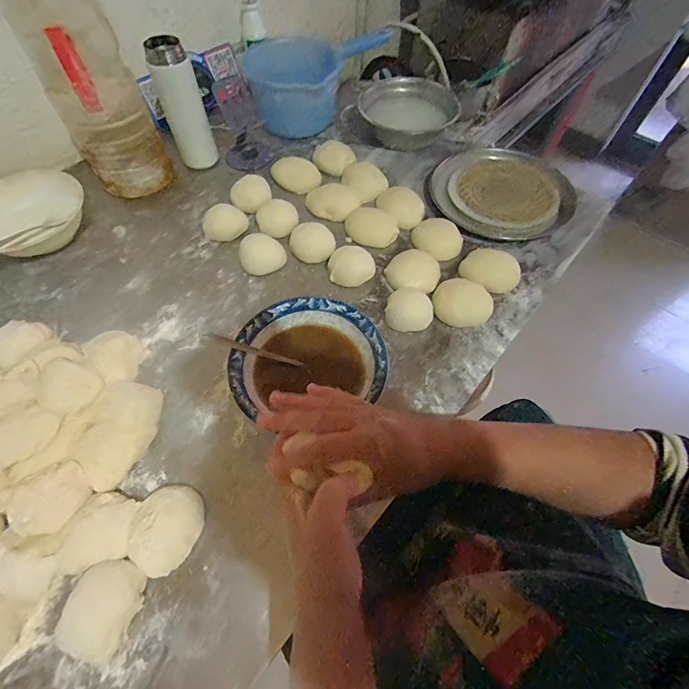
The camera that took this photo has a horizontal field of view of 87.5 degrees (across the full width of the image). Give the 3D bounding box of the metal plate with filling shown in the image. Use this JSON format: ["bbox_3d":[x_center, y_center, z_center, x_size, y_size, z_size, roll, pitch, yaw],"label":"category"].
[{"bbox_3d":[0.257,-0.270,0.617,0.213,0.032,0.224,1,60,-1],"label":"metal plate with filling"}]

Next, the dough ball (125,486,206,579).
[{"bbox_3d":[-0.176,0.178,0.352,0.063,0.041,0.075,20,61,10],"label":"dough ball"}]

